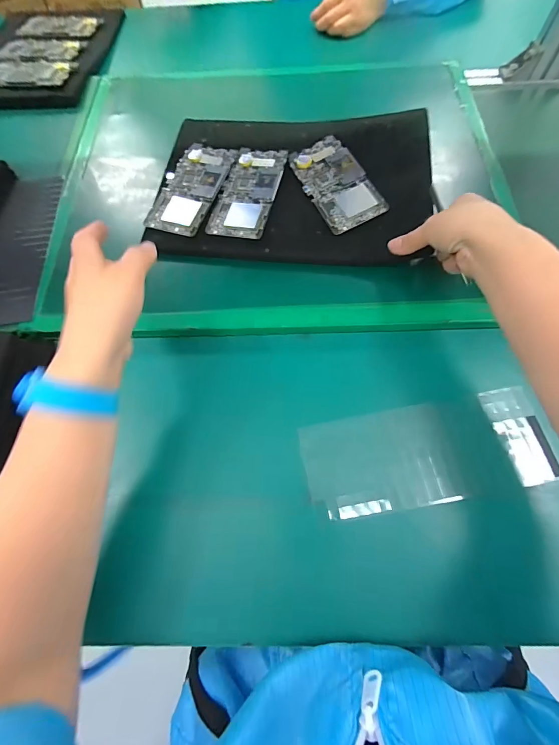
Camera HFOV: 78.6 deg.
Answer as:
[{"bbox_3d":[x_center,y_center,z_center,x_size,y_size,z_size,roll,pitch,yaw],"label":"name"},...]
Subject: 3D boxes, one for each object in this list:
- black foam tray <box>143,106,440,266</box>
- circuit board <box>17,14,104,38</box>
[{"bbox_3d":[0.015,-0.245,0.437,0.328,0.039,0.245,6,67,5],"label":"black foam tray"},{"bbox_3d":[-0.396,-0.624,0.616,0.141,0.011,0.074,3,67,4],"label":"circuit board"}]

